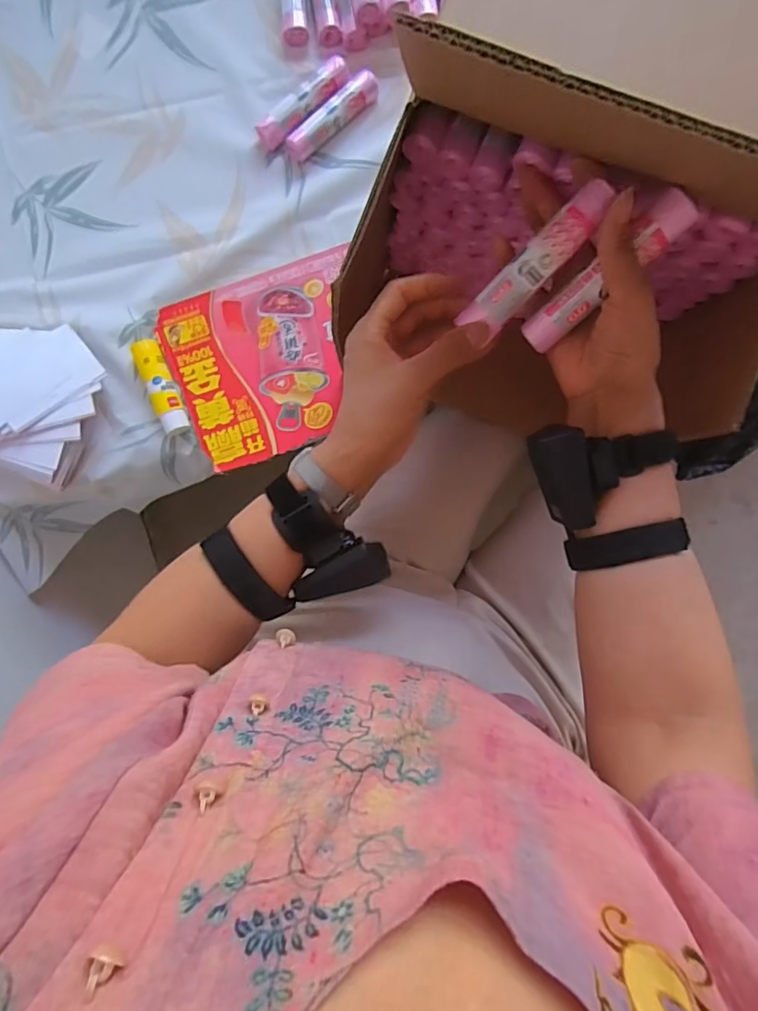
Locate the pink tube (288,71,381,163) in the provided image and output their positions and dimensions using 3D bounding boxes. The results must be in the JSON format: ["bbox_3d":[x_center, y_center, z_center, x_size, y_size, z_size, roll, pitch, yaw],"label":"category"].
[{"bbox_3d":[-0.053,-0.443,0.583,0.126,0.025,0.029,-41,91,-2],"label":"pink tube"}]

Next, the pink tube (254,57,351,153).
[{"bbox_3d":[-0.087,-0.454,0.578,0.122,0.031,0.027,-41,91,-2],"label":"pink tube"}]

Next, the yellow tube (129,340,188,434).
[{"bbox_3d":[-0.243,-0.134,0.570,0.028,0.022,0.110,-21,90,-2],"label":"yellow tube"}]

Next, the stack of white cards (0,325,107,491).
[{"bbox_3d":[-0.385,-0.121,0.551,0.156,0.049,0.159,23,89,-2],"label":"stack of white cards"}]

